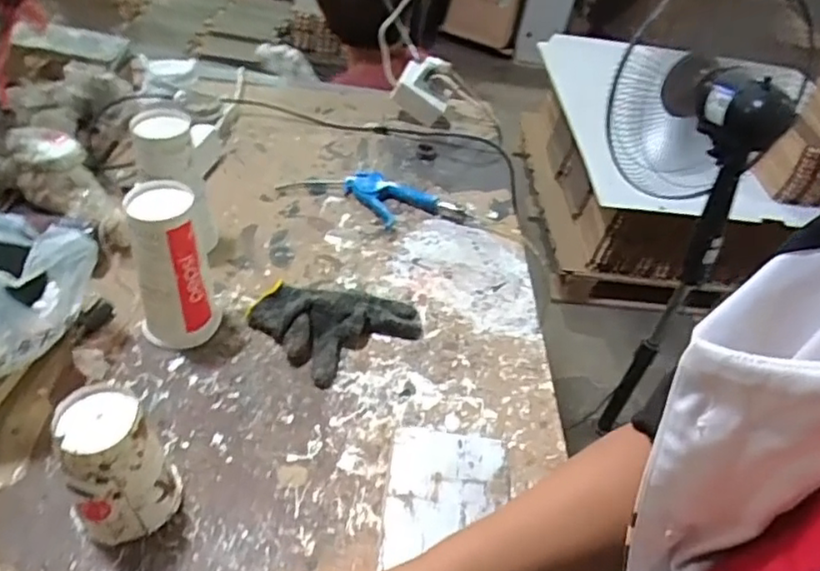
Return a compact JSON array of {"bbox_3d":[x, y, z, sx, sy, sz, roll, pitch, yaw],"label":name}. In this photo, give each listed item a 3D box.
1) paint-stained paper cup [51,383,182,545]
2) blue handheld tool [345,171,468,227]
[{"bbox_3d":[-0.241,0.149,0.520,0.083,0.122,0.074,-27,53,-31],"label":"paint-stained paper cup"},{"bbox_3d":[-0.019,-0.117,0.899,0.184,0.018,0.087,28,47,24],"label":"blue handheld tool"}]

